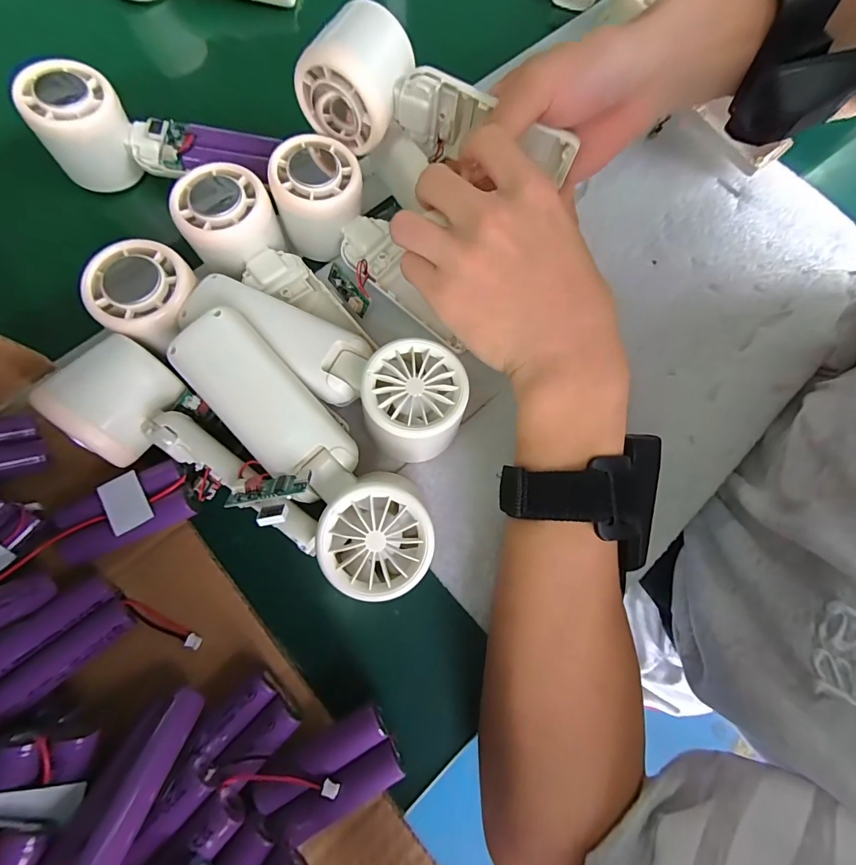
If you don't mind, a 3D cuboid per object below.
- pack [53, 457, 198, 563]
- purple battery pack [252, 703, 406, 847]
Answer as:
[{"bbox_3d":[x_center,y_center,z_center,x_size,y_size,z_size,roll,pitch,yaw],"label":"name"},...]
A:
[{"bbox_3d":[-0.168,0.043,0.234,0.066,0.022,0.039,-23,76,-8],"label":"pack"},{"bbox_3d":[-0.048,0.166,0.203,0.066,0.023,0.039,-22,76,-8],"label":"purple battery pack"}]

